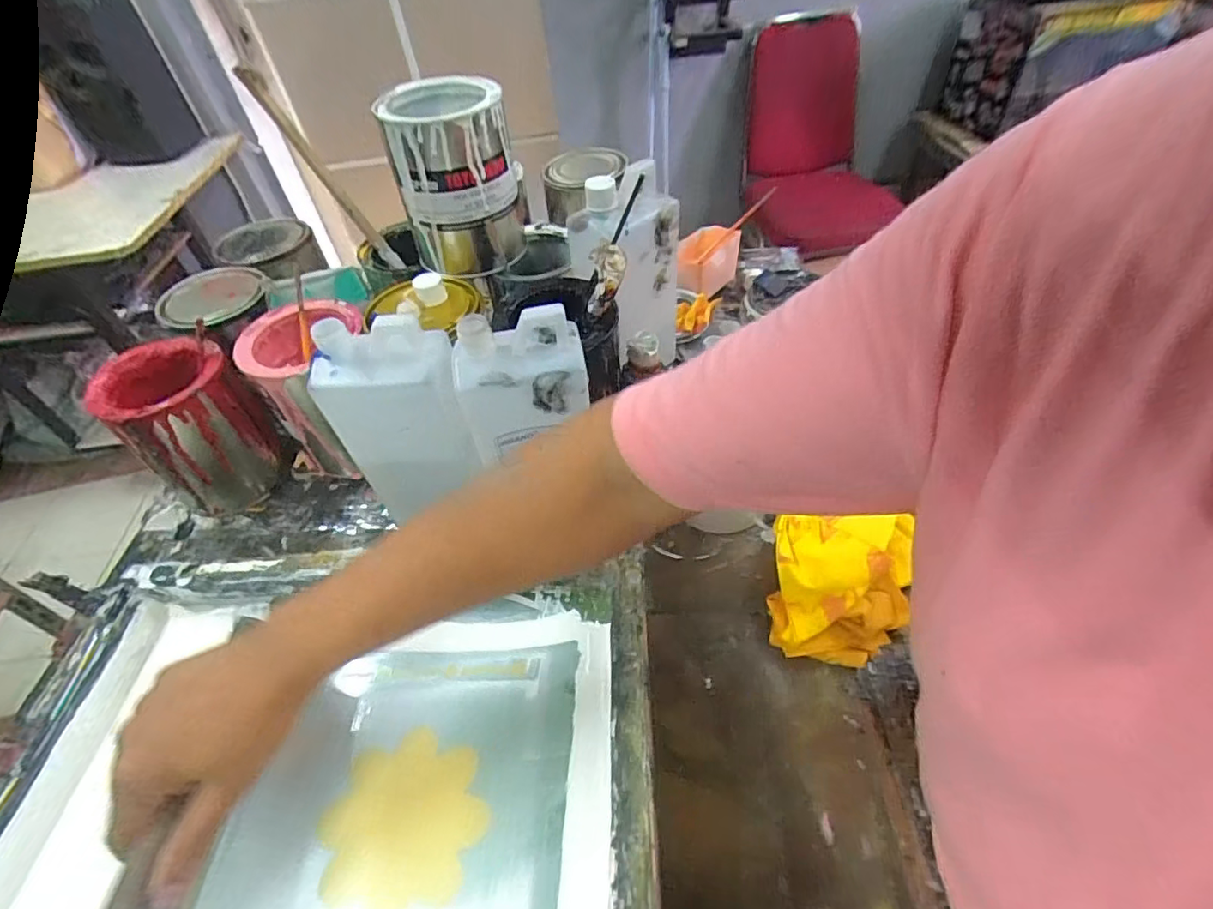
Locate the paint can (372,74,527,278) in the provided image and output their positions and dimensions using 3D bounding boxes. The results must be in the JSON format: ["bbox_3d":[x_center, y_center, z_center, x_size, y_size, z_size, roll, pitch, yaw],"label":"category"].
[{"bbox_3d":[-0.141,-0.257,0.526,0.102,0.143,0.110,-3,48,3],"label":"paint can"}]

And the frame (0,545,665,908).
[{"bbox_3d":[-0.190,0.228,0.379,0.439,0.063,0.350,-2,48,2],"label":"frame"}]

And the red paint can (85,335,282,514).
[{"bbox_3d":[-0.395,-0.022,0.549,0.095,0.149,0.106,30,57,28],"label":"red paint can"}]

